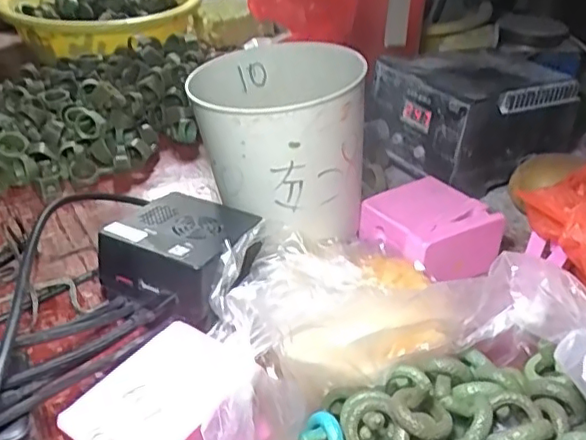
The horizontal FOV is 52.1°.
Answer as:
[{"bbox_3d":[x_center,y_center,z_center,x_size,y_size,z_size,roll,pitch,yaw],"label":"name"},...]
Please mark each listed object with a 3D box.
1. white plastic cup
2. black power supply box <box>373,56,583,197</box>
[{"bbox_3d":[-0.010,-0.057,0.416,0.109,0.096,0.116,0,34,0],"label":"white plastic cup"},{"bbox_3d":[0.156,-0.094,0.518,0.134,0.078,0.128,-21,39,-28],"label":"black power supply box"}]

